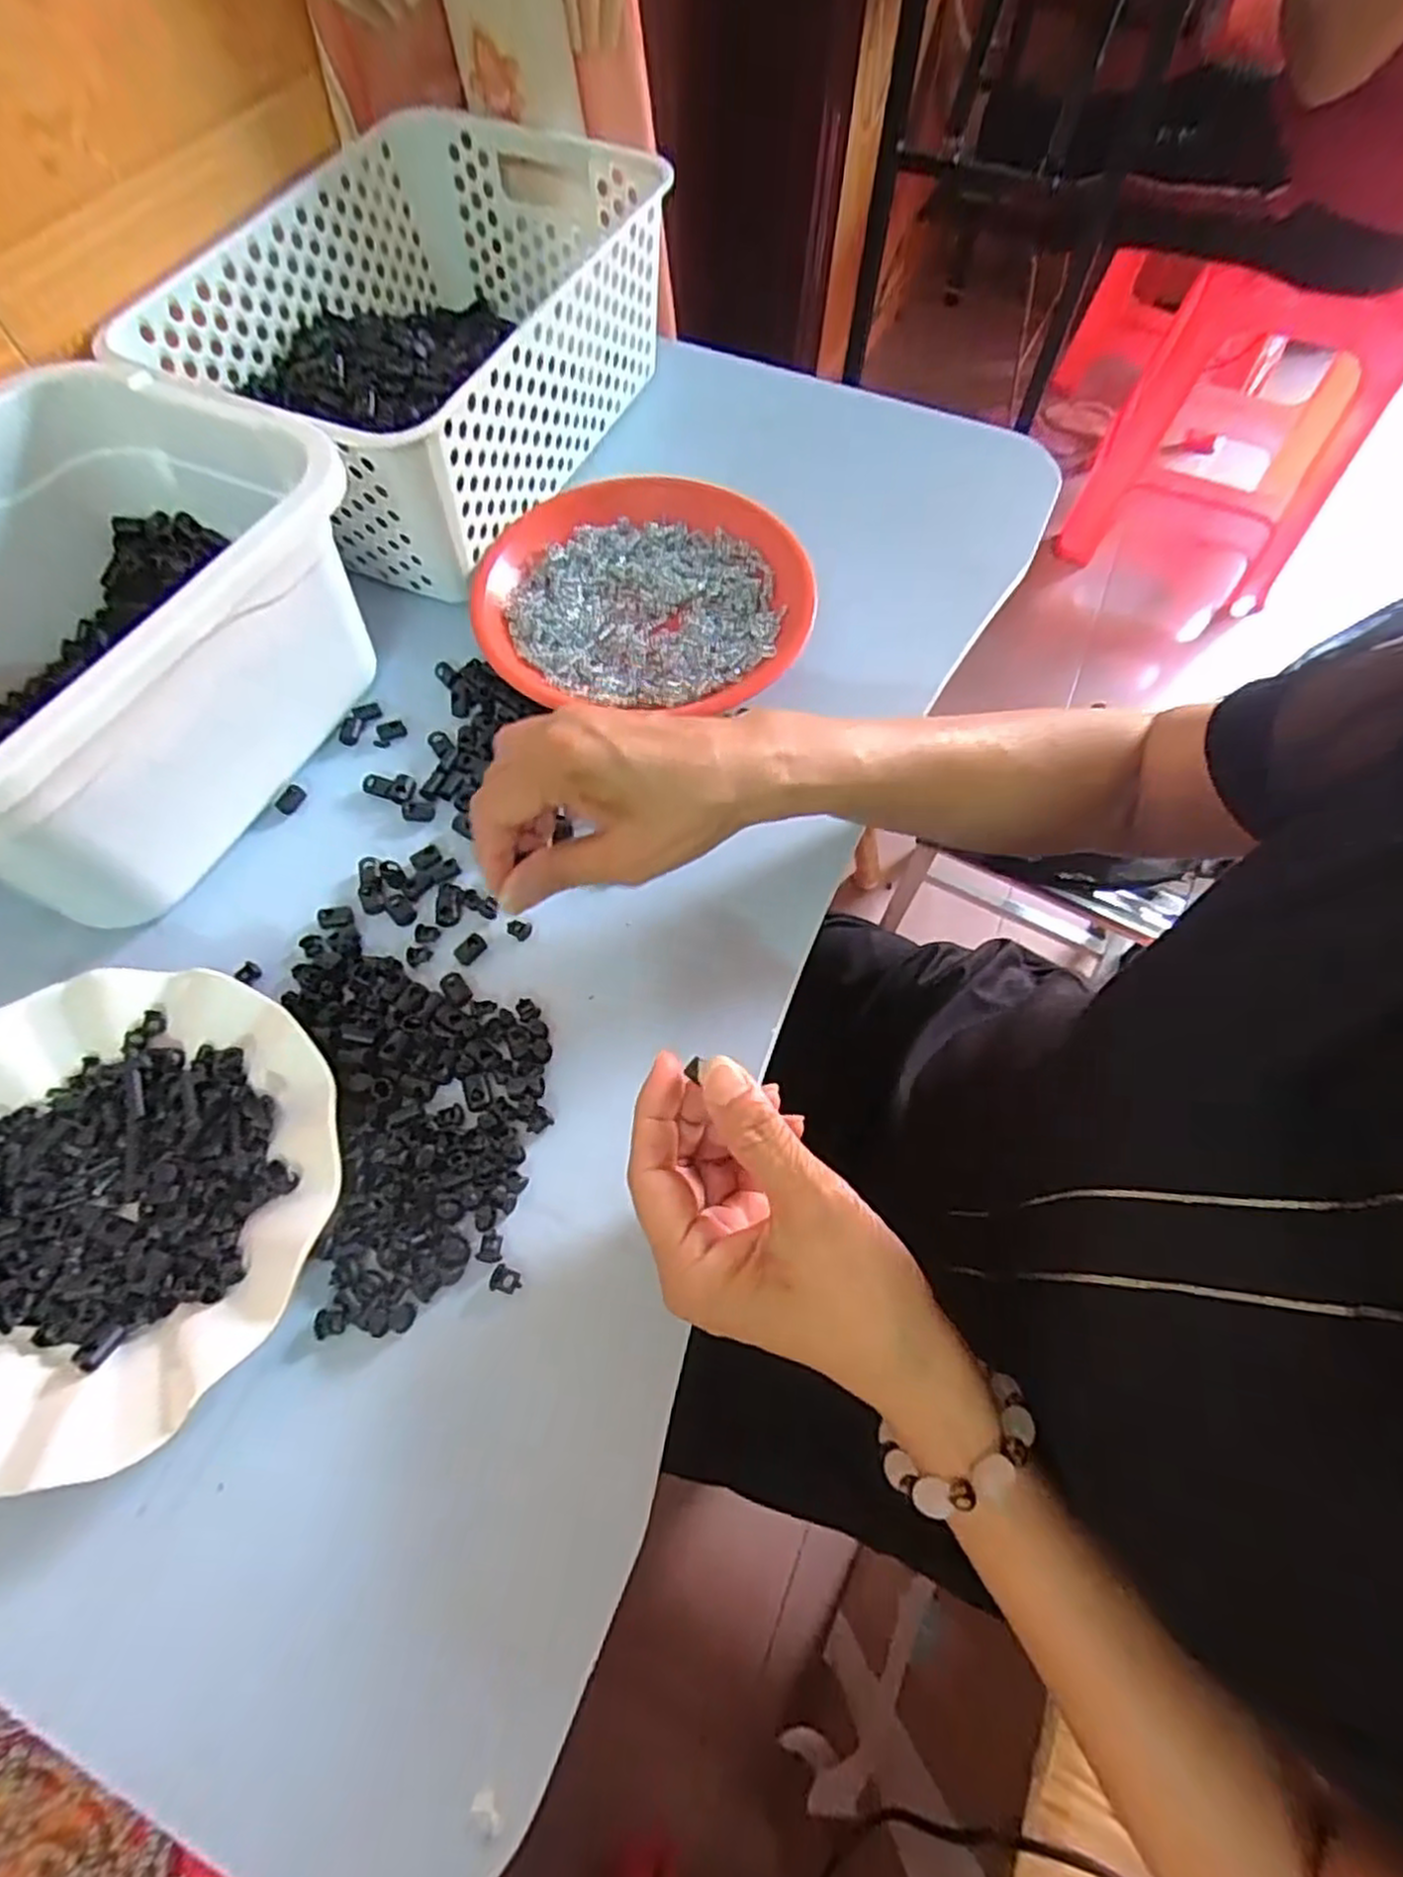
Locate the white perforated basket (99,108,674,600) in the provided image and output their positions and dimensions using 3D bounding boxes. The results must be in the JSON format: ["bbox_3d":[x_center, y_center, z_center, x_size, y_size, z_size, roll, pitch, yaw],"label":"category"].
[{"bbox_3d":[-0.171,-0.374,0.479,0.201,0.103,0.308,25,67,11],"label":"white perforated basket"}]

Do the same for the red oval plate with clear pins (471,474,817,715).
[{"bbox_3d":[-0.034,-0.211,0.458,0.193,0.029,0.164,-4,65,-3],"label":"red oval plate with clear pins"}]

